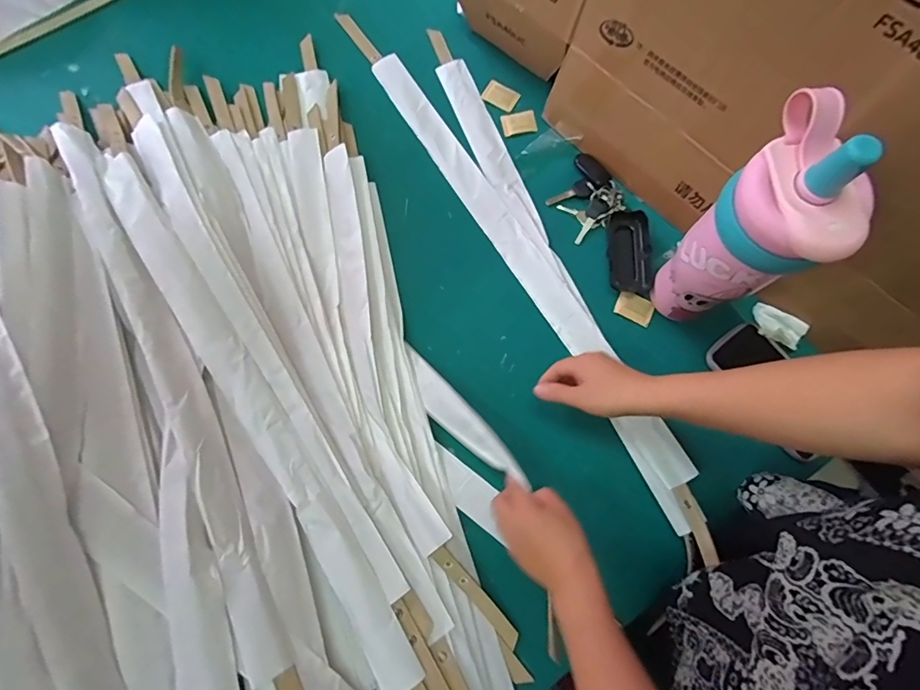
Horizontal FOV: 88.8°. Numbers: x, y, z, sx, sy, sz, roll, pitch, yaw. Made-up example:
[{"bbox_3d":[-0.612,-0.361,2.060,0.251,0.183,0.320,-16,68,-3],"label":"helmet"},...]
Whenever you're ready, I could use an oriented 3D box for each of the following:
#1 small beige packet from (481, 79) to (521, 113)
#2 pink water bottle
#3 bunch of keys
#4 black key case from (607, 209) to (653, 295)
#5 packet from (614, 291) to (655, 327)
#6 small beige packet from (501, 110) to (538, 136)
[{"bbox_3d":[0.059,-0.362,0.681,0.052,0.009,0.032,34,81,8],"label":"small beige packet"},{"bbox_3d":[0.274,-0.100,0.464,0.095,0.282,0.101,35,81,8],"label":"pink water bottle"},{"bbox_3d":[0.166,-0.199,0.625,0.092,0.017,0.094,-39,80,-7],"label":"bunch of keys"},{"bbox_3d":[0.220,-0.122,0.608,0.048,0.022,0.108,3,78,2],"label":"black key case"},{"bbox_3d":[0.224,-0.047,0.600,0.048,0.008,0.033,25,80,7],"label":"packet"},{"bbox_3d":[0.084,-0.316,0.667,0.048,0.006,0.034,-7,78,0],"label":"small beige packet"}]

